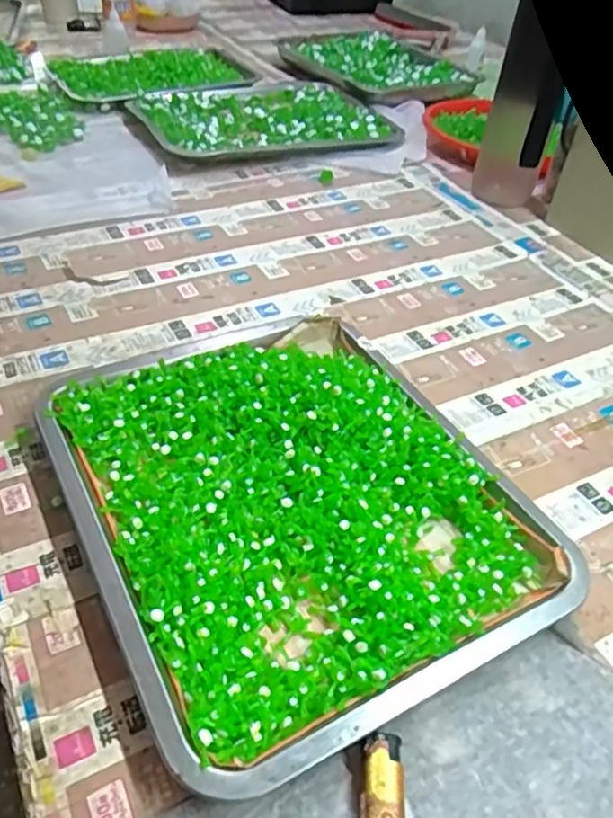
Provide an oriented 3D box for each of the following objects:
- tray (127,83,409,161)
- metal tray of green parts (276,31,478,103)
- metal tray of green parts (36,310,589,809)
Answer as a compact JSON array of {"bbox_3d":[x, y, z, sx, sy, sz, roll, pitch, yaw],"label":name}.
[{"bbox_3d":[-0.069,-0.427,0.941,0.329,0.030,0.280,-13,45,-19],"label":"tray"},{"bbox_3d":[0.139,-0.611,1.129,0.252,0.026,0.344,-19,47,-24],"label":"metal tray of green parts"},{"bbox_3d":[-0.009,0.052,0.412,0.253,0.034,0.295,-19,47,-24],"label":"metal tray of green parts"}]

